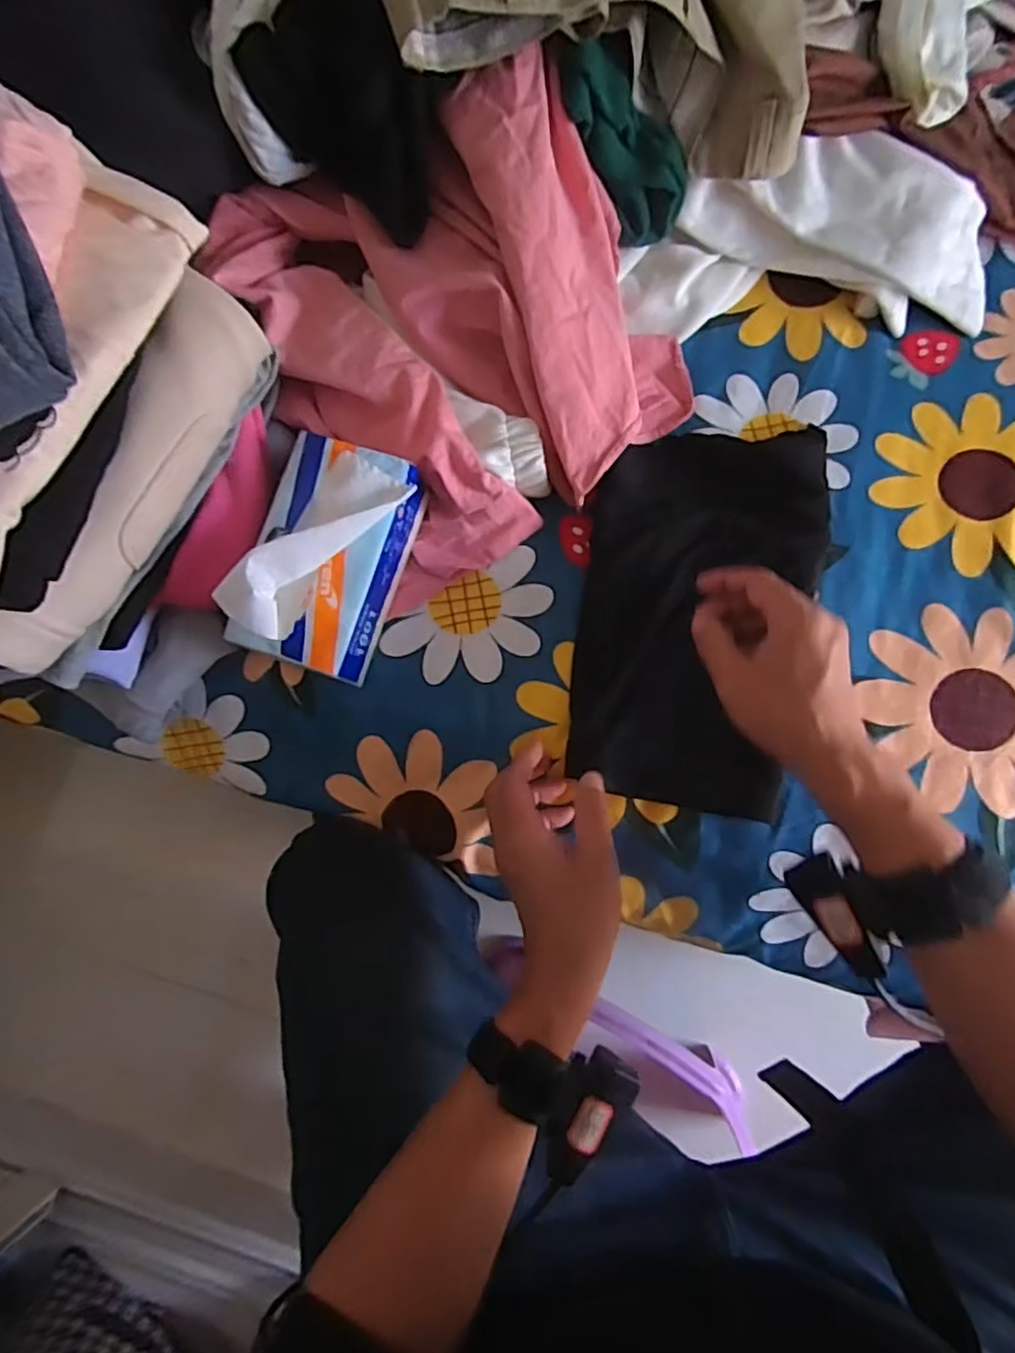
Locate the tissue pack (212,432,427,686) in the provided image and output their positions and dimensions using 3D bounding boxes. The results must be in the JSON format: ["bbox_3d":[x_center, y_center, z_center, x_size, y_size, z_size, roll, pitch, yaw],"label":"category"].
[{"bbox_3d":[-0.125,-0.084,0.453,0.089,0.082,0.153,20,80,4],"label":"tissue pack"}]

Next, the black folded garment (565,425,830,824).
[{"bbox_3d":[0.143,-0.051,0.489,0.171,0.033,0.289,9,79,2],"label":"black folded garment"}]

